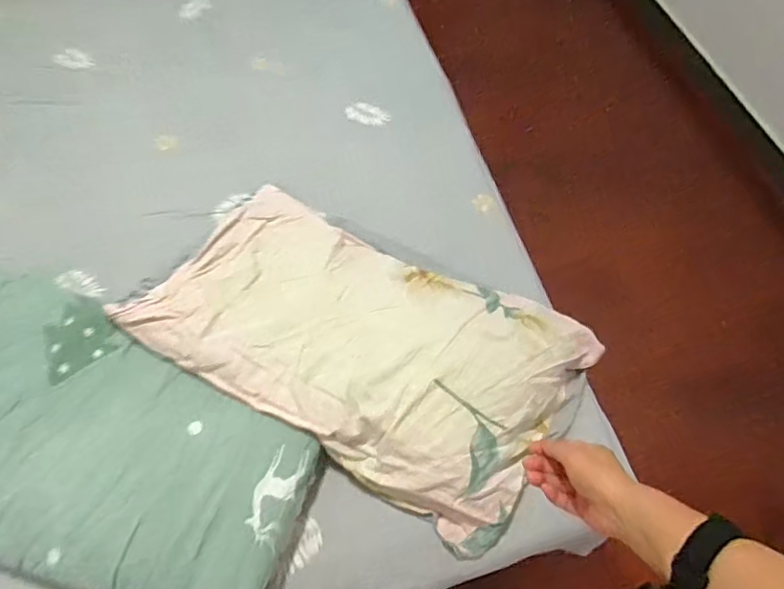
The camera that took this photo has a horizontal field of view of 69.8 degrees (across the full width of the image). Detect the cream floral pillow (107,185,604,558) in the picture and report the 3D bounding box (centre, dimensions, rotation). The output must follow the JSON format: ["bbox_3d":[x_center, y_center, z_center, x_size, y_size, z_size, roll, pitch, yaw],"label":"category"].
[{"bbox_3d":[-0.044,0.060,0.818,0.584,0.110,0.339,27,66,16],"label":"cream floral pillow"}]

